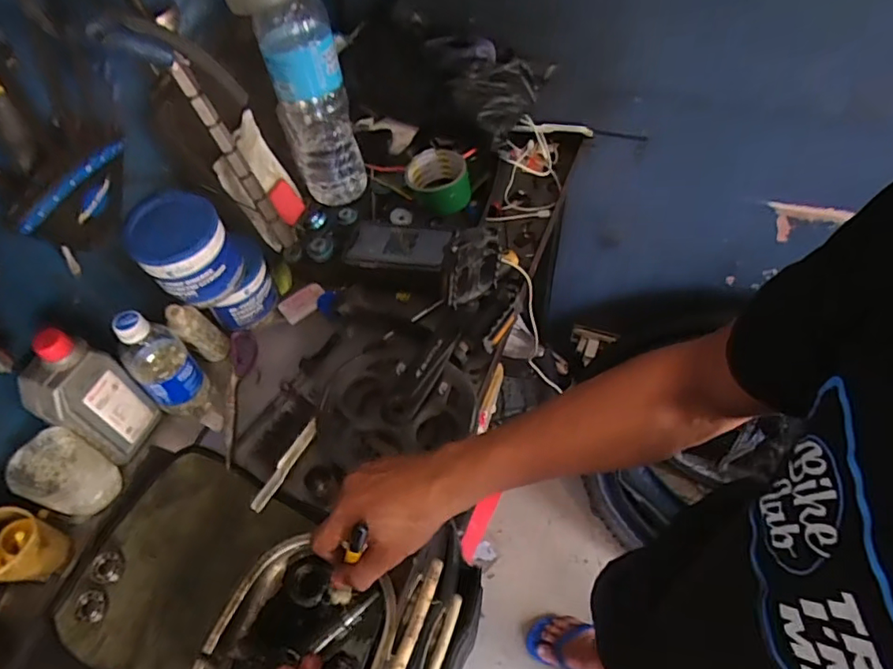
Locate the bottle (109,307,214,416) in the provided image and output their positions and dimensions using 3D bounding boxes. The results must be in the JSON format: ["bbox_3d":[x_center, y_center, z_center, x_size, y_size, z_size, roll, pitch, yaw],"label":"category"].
[{"bbox_3d":[-0.332,0.035,0.643,0.060,0.168,0.064,34,64,26],"label":"bottle"}]

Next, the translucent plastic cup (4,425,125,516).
[{"bbox_3d":[-0.407,0.155,0.596,0.067,0.090,0.072,18,58,17],"label":"translucent plastic cup"}]

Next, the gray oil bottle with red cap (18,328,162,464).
[{"bbox_3d":[-0.390,0.071,0.606,0.049,0.172,0.082,21,59,19],"label":"gray oil bottle with red cap"}]

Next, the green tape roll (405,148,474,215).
[{"bbox_3d":[-0.012,-0.214,0.787,0.088,0.060,0.077,-8,54,0],"label":"green tape roll"}]

